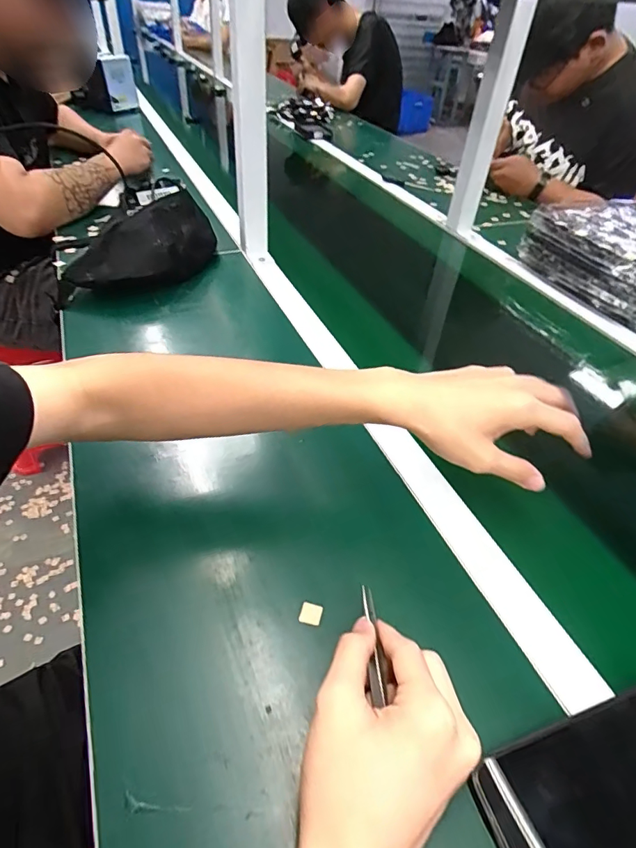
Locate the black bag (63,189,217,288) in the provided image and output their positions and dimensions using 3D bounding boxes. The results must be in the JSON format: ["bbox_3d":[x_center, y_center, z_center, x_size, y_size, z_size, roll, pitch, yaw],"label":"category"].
[{"bbox_3d":[-0.256,-0.277,0.724,0.109,0.076,0.257,27,48,21],"label":"black bag"}]

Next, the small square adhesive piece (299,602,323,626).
[{"bbox_3d":[-0.005,0.148,0.362,0.016,0.004,0.017,12,44,7],"label":"small square adhesive piece"}]

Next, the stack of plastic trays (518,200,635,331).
[{"bbox_3d":[0.547,-0.287,0.803,0.267,0.092,0.268,-16,47,-20],"label":"stack of plastic trays"}]

